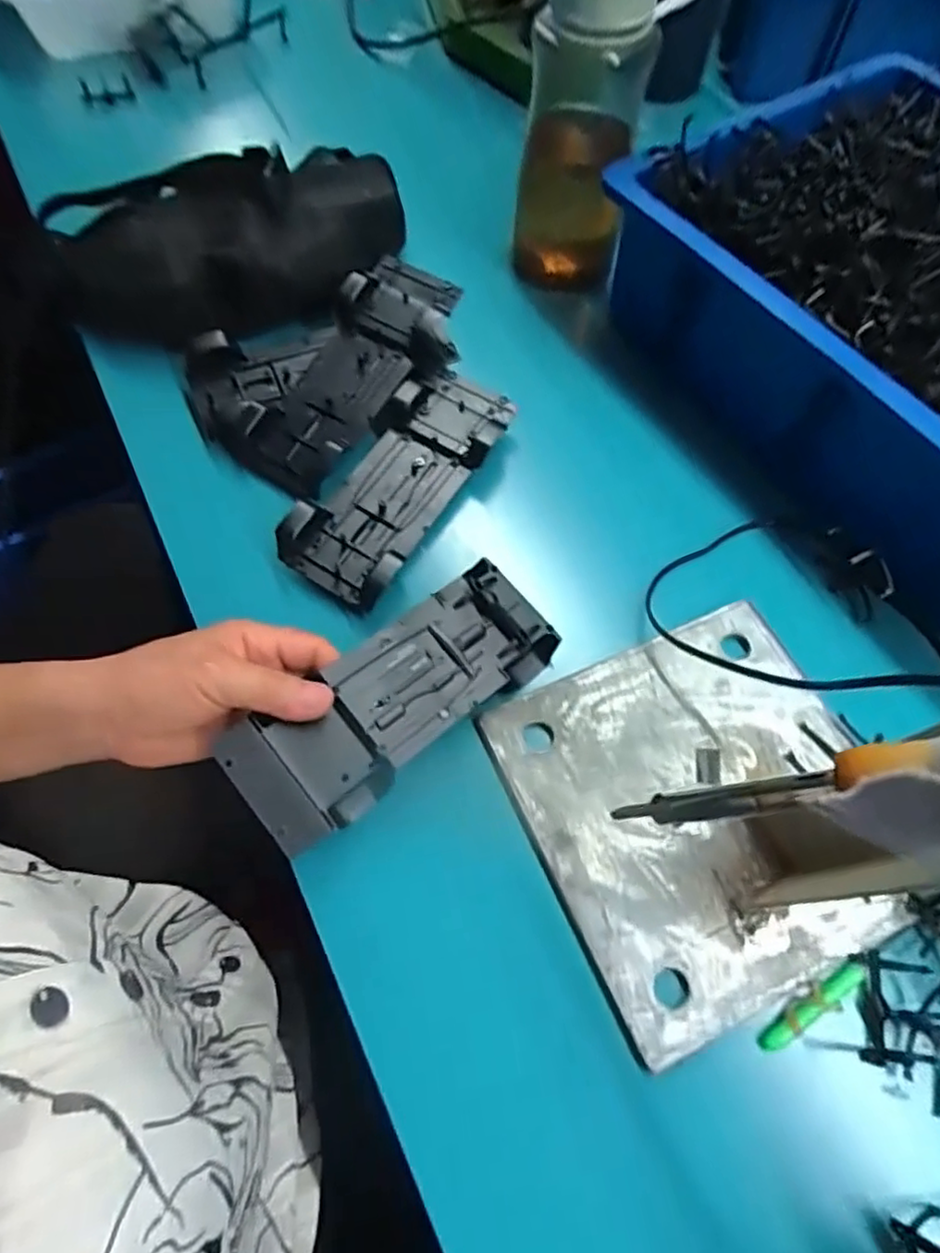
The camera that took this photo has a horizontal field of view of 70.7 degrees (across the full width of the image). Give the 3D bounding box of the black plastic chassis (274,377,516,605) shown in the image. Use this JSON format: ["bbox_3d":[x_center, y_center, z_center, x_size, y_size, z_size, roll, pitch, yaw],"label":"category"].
[{"bbox_3d":[-0.046,-0.104,0.452,0.078,0.027,0.190,29,68,13],"label":"black plastic chassis"}]

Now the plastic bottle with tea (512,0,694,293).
[{"bbox_3d":[0.094,-0.378,0.513,0.109,0.222,0.098,9,65,4],"label":"plastic bottle with tea"}]

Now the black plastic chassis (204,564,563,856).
[{"bbox_3d":[-0.039,0.040,0.377,0.193,0.034,0.071,-37,70,-24],"label":"black plastic chassis"}]

